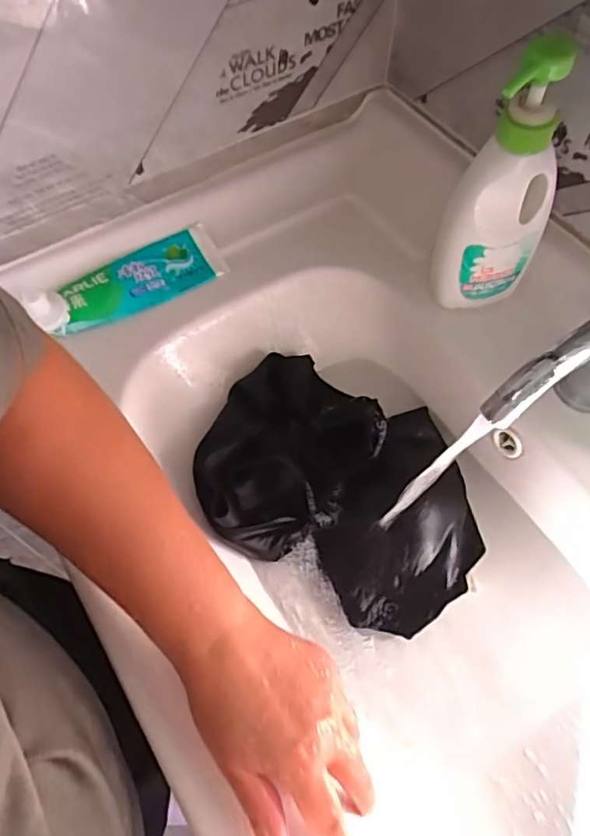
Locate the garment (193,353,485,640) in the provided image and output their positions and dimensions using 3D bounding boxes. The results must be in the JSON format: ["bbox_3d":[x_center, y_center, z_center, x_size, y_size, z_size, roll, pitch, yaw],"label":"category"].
[{"bbox_3d":[0.043,0.050,0.496,0.242,0.066,0.189,27,64,14],"label":"garment"}]

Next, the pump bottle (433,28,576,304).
[{"bbox_3d":[0.153,-0.170,0.436,0.082,0.214,0.046,-6,61,-3],"label":"pump bottle"}]

